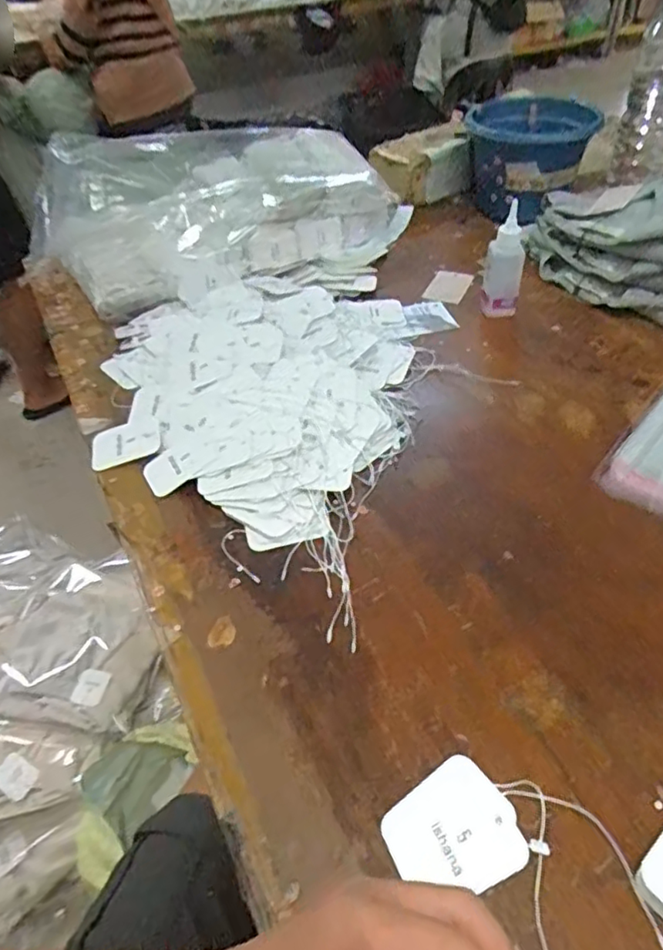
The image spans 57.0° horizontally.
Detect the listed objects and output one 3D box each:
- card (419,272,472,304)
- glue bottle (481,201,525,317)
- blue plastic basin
[{"bbox_3d":[0.156,-0.251,0.816,0.049,0.004,0.086,23,52,15],"label":"card"},{"bbox_3d":[0.202,-0.246,0.718,0.043,0.129,0.033,6,46,11],"label":"glue bottle"},{"bbox_3d":[0.290,-0.463,0.915,0.180,0.141,0.162,6,46,11],"label":"blue plastic basin"}]

